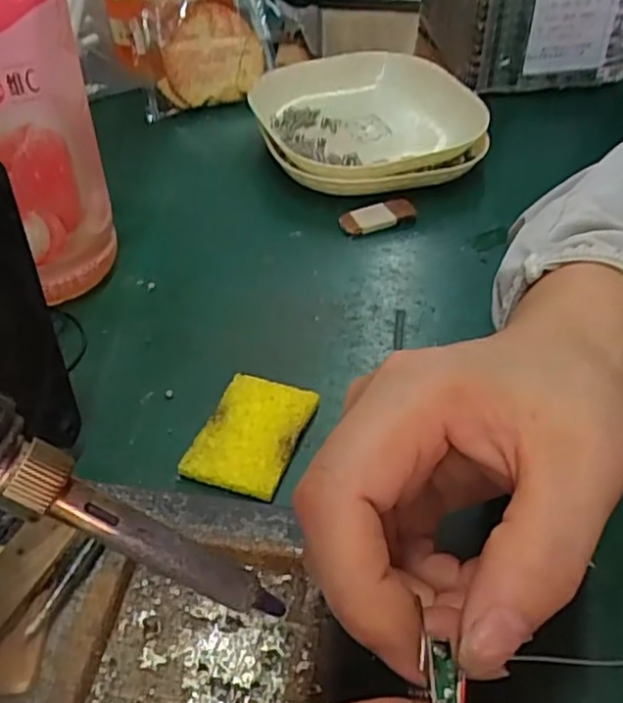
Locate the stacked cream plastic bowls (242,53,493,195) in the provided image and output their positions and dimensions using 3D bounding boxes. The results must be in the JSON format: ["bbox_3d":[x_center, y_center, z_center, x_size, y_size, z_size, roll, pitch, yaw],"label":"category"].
[{"bbox_3d":[0.033,-0.152,0.454,0.140,0.038,0.148,-17,47,-19],"label":"stacked cream plastic bowls"}]

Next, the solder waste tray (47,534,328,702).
[{"bbox_3d":[-0.036,0.091,0.215,0.076,0.014,0.066,7,44,5],"label":"solder waste tray"}]

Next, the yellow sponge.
[{"bbox_3d":[-0.024,0.035,0.282,0.038,0.011,0.056,15,45,14],"label":"yellow sponge"}]

